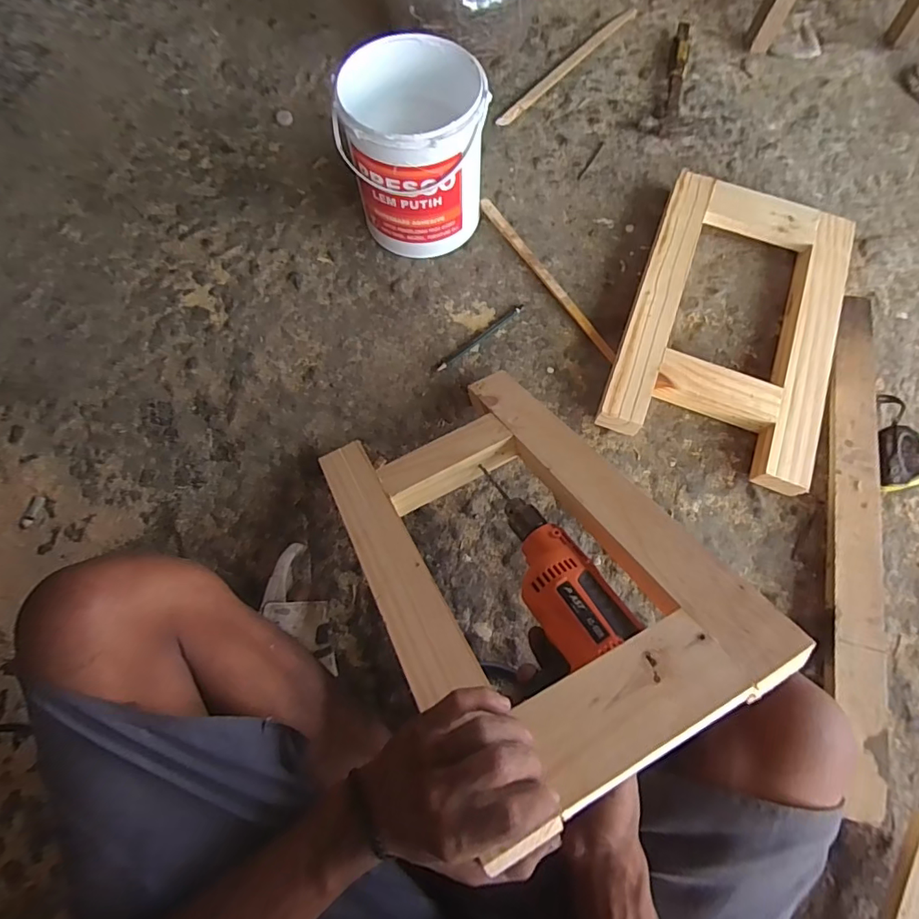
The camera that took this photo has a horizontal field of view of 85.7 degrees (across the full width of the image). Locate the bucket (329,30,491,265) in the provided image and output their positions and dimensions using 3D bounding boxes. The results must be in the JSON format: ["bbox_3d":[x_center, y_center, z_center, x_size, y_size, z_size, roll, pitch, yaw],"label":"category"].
[{"bbox_3d":[-0.064,-0.413,0.680,0.177,0.196,0.178,0,71,-1],"label":"bucket"}]

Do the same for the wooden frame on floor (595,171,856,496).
[{"bbox_3d":[0.373,-0.192,0.686,0.261,0.047,0.437,22,72,6],"label":"wooden frame on floor"}]

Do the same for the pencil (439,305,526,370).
[{"bbox_3d":[0.031,-0.171,0.690,0.154,0.006,0.009,-38,76,-13],"label":"pencil"}]

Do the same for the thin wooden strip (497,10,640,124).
[{"bbox_3d":[0.195,-0.699,0.876,0.028,0.006,0.384,40,75,12],"label":"thin wooden strip"}]

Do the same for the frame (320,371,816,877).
[{"bbox_3d":[0.041,0.072,0.470,0.255,0.029,0.425,-28,43,-11],"label":"frame"}]

